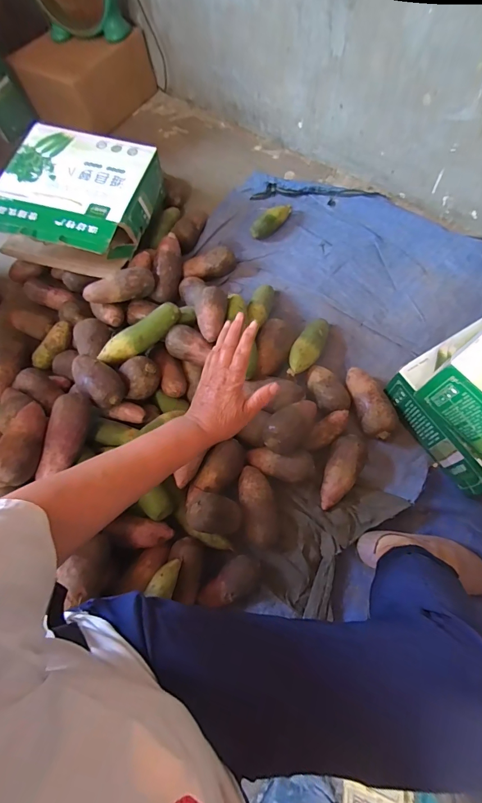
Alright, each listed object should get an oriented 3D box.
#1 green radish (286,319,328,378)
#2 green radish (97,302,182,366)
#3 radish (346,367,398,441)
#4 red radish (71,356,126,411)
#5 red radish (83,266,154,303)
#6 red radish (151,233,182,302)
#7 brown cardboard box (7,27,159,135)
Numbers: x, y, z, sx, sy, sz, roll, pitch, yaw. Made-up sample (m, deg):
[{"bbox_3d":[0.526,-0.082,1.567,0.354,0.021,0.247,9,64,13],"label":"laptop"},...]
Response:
[{"bbox_3d":[0.160,-0.130,0.890,0.064,0.052,0.174,23,69,13],"label":"green radish"},{"bbox_3d":[-0.228,-0.149,0.840,0.207,0.051,0.053,-38,69,-13],"label":"green radish"},{"bbox_3d":[0.286,0.001,0.827,0.067,0.052,0.168,-13,66,-3],"label":"radish"},{"bbox_3d":[-0.300,-0.044,0.781,0.148,0.059,0.074,38,73,18],"label":"red radish"},{"bbox_3d":[-0.297,-0.281,0.916,0.164,0.069,0.059,-28,68,-9],"label":"red radish"},{"bbox_3d":[-0.194,-0.353,0.985,0.066,0.057,0.185,8,88,7],"label":"red radish"},{"bbox_3d":[-0.523,-1.068,1.242,0.307,0.190,0.347,30,71,15],"label":"brown cardboard box"}]

